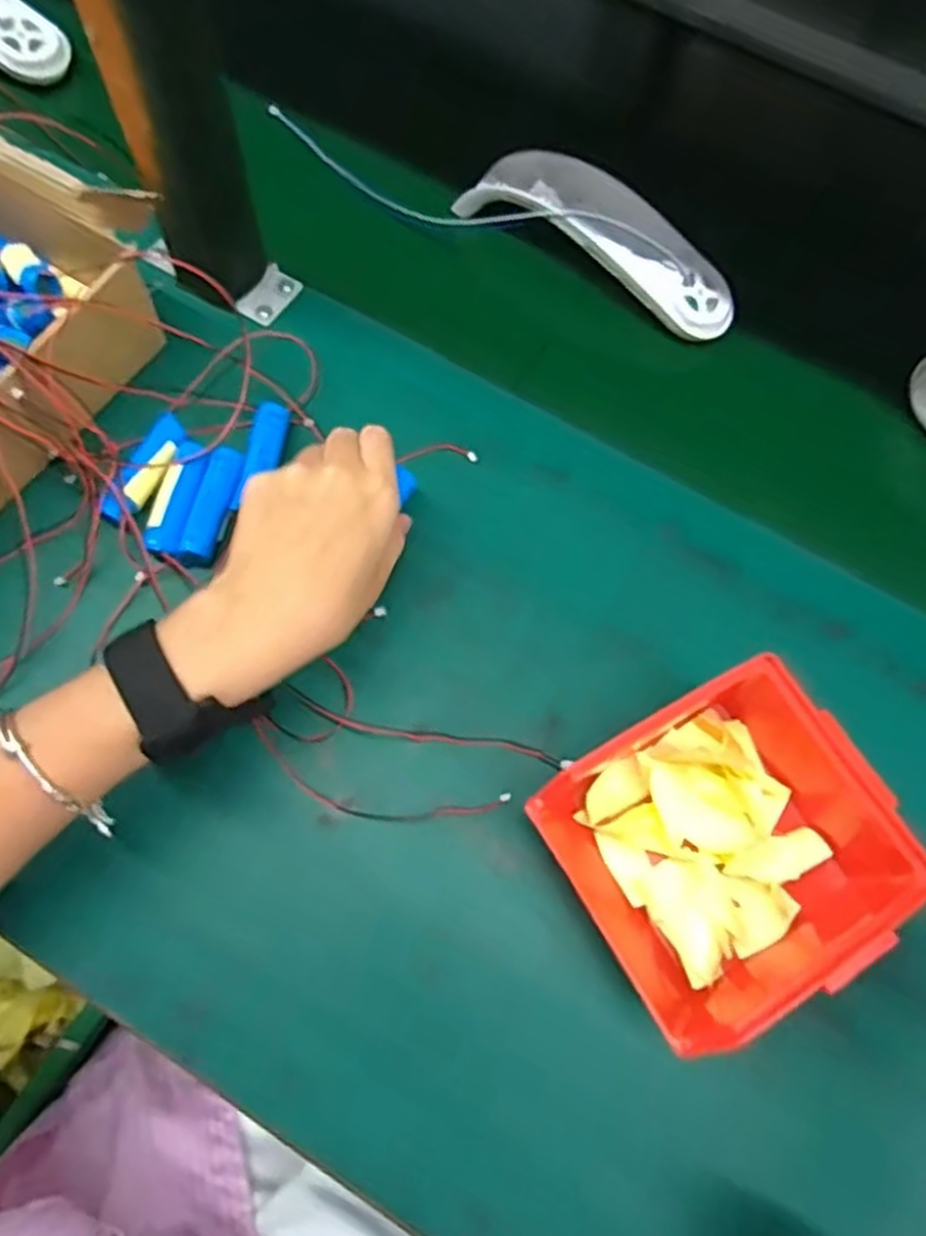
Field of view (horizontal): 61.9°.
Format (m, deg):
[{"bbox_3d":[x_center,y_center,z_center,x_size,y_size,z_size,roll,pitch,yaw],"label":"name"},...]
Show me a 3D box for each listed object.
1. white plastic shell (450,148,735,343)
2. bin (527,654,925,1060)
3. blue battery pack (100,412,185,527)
[{"bbox_3d":[0.098,-0.257,0.510,0.192,0.032,0.072,34,71,10],"label":"white plastic shell"},{"bbox_3d":[0.120,0.101,0.357,0.143,0.067,0.121,-27,72,-12],"label":"bin"},{"bbox_3d":[-0.177,-0.083,0.428,0.018,0.015,0.071,19,69,5],"label":"blue battery pack"}]

